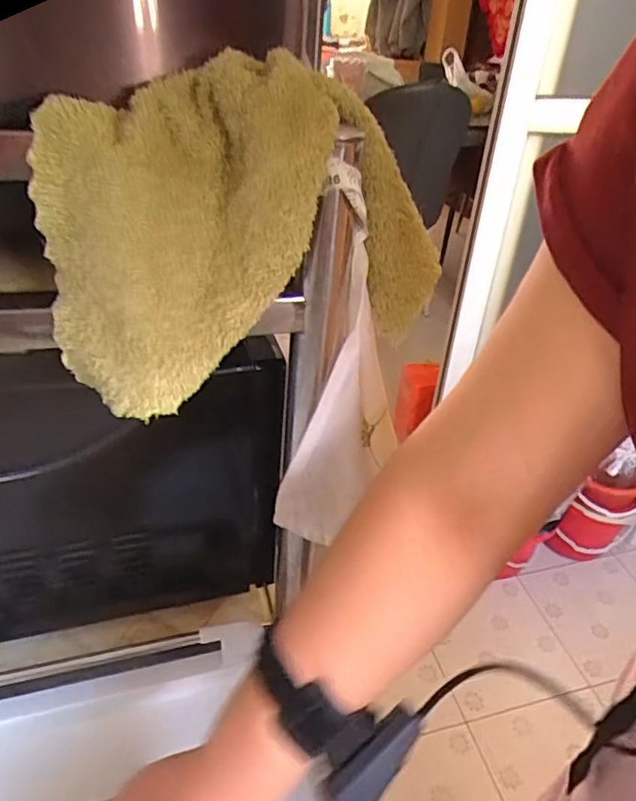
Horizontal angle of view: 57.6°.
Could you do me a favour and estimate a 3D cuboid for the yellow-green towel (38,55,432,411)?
[{"bbox_3d":[-0.027,-0.083,0.279,0.188,0.127,0.076,-20,41,-30],"label":"yellow-green towel"}]

